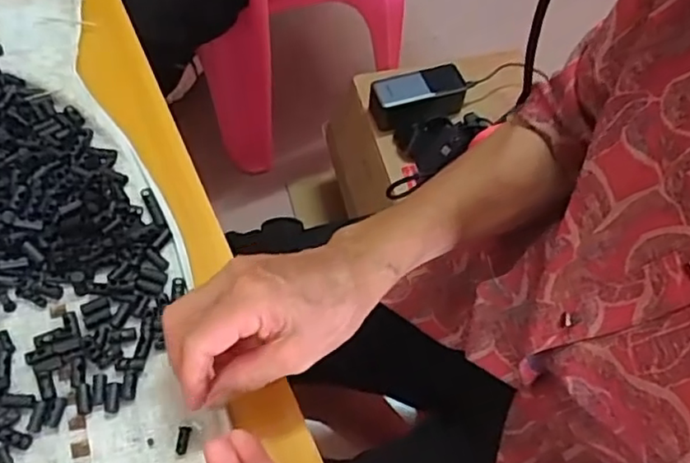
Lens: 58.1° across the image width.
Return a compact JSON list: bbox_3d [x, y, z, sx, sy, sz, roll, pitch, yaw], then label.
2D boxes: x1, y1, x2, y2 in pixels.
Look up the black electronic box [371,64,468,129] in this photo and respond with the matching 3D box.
[{"bbox_3d":[0.104,-0.191,0.883,0.131,0.057,0.055,-17,60,-14],"label":"black electronic box"}]

